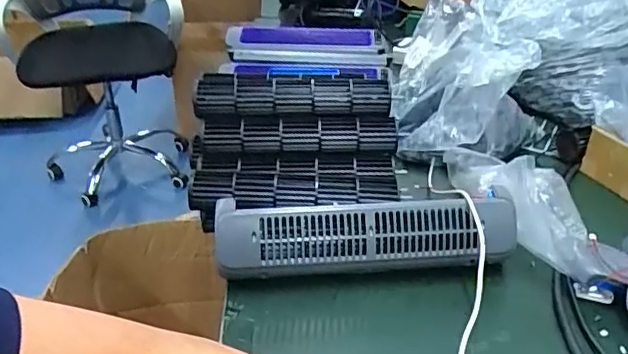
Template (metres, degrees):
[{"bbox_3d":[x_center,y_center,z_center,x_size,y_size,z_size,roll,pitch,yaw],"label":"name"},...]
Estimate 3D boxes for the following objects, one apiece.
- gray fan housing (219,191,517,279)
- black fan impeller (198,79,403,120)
[{"bbox_3d":[0.054,0.063,0.585,0.303,0.081,0.051,-3,31,-4],"label":"gray fan housing"},{"bbox_3d":[-0.024,-0.092,0.633,0.217,0.037,0.045,0,31,0],"label":"black fan impeller"}]

